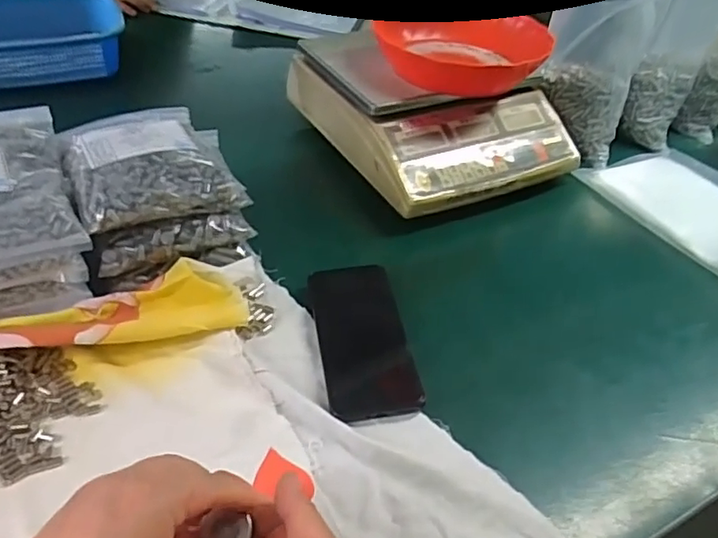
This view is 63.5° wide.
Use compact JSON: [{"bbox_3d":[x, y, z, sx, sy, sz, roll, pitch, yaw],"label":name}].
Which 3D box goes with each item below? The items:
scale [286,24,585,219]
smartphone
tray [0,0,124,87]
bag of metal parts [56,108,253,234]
[{"bbox_3d":[0.092,-0.211,0.739,0.263,0.087,0.308,-17,48,-23],"label":"scale"},{"bbox_3d":[0.003,0.058,0.502,0.074,0.010,0.154,-9,50,-6],"label":"smartphone"},{"bbox_3d":[-0.512,-0.353,0.877,0.286,0.063,0.212,-11,46,-18],"label":"tray"},{"bbox_3d":[-0.205,-0.107,0.563,0.147,0.038,0.168,-17,48,-23],"label":"bag of metal parts"}]

